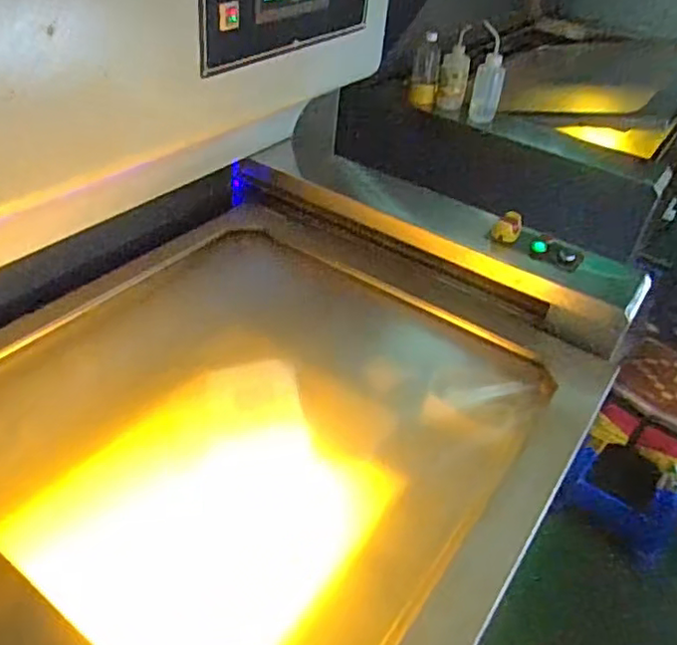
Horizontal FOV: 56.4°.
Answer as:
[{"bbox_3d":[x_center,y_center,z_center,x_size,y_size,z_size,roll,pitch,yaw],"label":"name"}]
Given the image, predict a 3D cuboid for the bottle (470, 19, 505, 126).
[{"bbox_3d":[0.415,-0.668,1.722,0.079,0.241,0.084,13,39,6],"label":"bottle"}]

